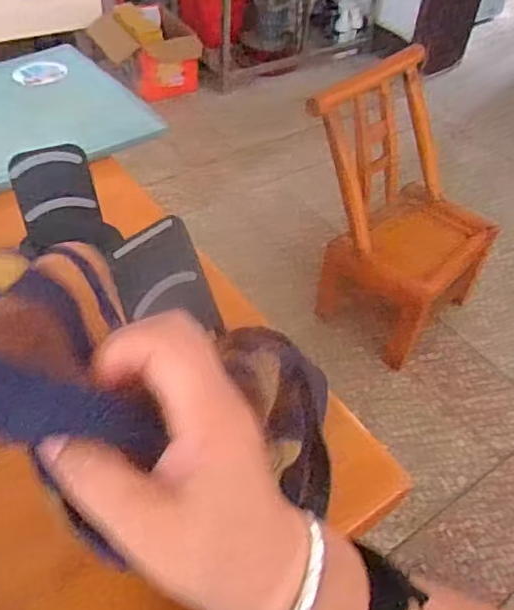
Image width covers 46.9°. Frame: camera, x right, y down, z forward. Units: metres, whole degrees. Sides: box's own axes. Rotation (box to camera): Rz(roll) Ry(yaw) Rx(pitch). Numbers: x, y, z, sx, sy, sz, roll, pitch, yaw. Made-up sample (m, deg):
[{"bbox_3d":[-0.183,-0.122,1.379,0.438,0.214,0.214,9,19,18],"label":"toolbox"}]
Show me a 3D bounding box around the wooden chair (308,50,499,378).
[{"bbox_3d":[0.321,-0.212,1.293,0.345,0.499,0.332,37,56,27],"label":"wooden chair"}]

